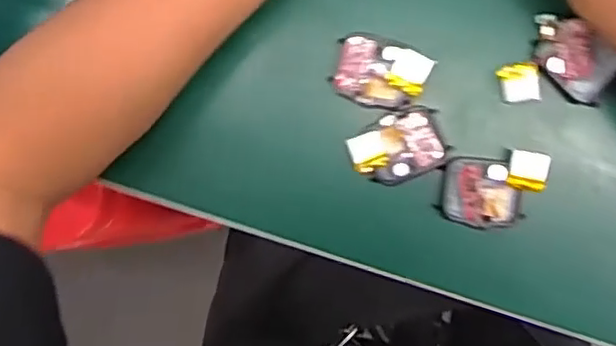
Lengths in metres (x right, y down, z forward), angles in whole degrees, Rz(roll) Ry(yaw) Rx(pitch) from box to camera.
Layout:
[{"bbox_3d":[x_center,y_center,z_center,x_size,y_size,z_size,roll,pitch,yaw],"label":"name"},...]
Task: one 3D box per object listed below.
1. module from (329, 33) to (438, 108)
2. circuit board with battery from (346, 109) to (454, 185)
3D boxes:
[{"bbox_3d":[0.042,-0.057,0.361,0.052,0.016,0.038,17,96,6],"label":"module"},{"bbox_3d":[0.052,-0.014,0.358,0.052,0.013,0.037,-23,91,8],"label":"circuit board with battery"}]

